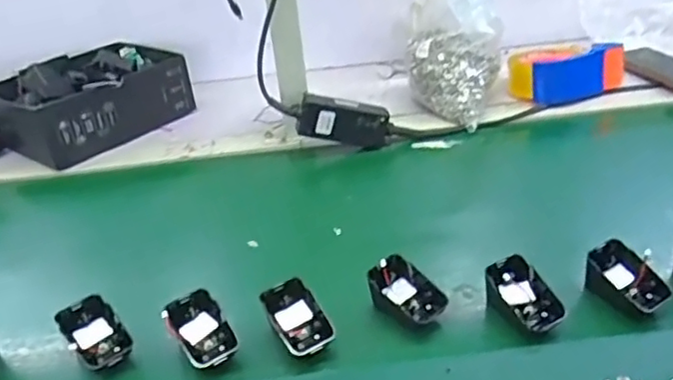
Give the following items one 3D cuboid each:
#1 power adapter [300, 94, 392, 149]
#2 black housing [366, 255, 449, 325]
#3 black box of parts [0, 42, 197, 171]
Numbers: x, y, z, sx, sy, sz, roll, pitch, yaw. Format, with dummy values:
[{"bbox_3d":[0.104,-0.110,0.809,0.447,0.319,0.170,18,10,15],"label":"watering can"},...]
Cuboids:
[{"bbox_3d":[0.010,-0.088,0.809,0.116,0.054,0.031,11,30,-12],"label":"power adapter"},{"bbox_3d":[0.062,0.093,0.552,0.049,0.045,0.064,-28,38,-31],"label":"black housing"},{"bbox_3d":[-0.354,-0.135,0.925,0.162,0.091,0.260,24,43,39],"label":"black box of parts"}]

